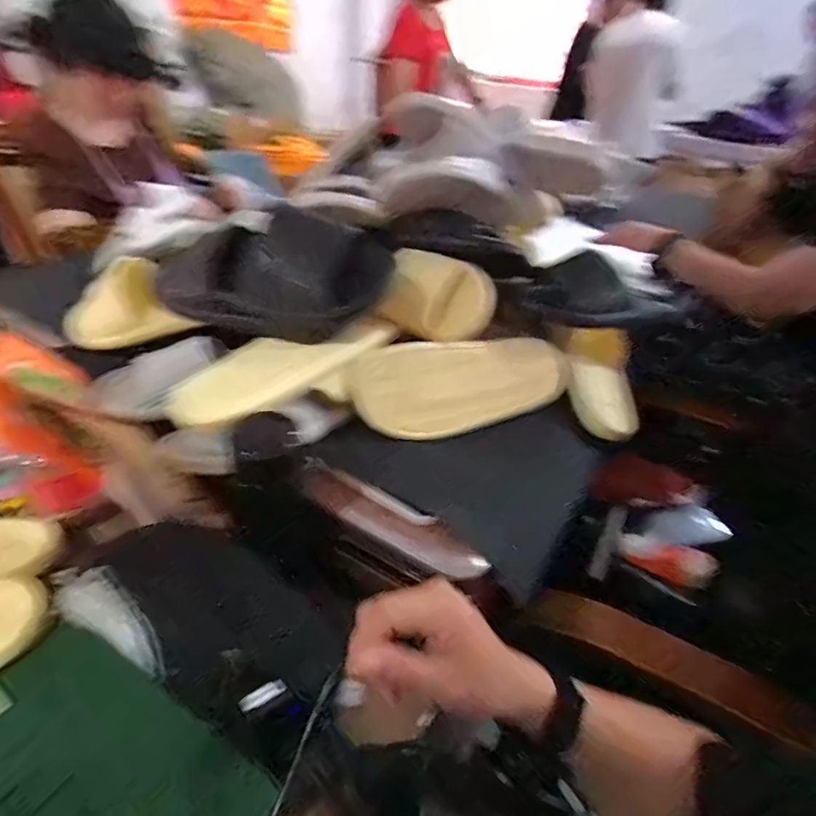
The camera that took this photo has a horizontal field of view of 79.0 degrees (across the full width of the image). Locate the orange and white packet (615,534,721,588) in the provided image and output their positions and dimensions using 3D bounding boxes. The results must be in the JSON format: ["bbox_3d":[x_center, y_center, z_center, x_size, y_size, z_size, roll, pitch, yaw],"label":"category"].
[{"bbox_3d":[0.382,0.222,0.735,0.132,0.035,0.056,18,38,19],"label":"orange and white packet"}]

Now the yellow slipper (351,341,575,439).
[{"bbox_3d":[0.074,-0.033,0.587,0.293,0.108,0.065,-9,18,-14],"label":"yellow slipper"}]

